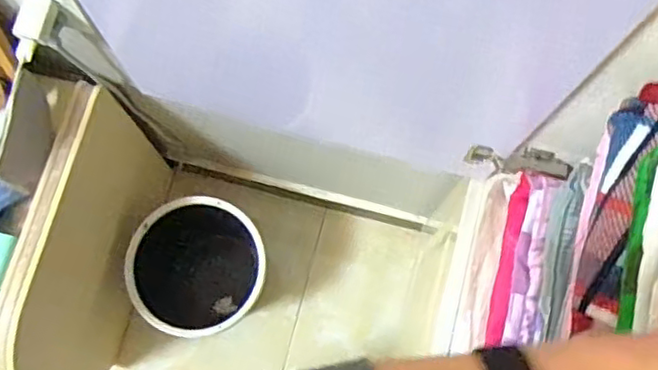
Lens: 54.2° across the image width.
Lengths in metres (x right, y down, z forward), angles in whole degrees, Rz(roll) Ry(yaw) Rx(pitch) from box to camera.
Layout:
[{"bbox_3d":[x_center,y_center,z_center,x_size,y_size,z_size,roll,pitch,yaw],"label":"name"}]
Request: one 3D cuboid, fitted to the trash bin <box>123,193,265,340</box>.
[{"bbox_3d":[-0.239,0.173,1.273,0.233,0.322,0.237,0,76,-1],"label":"trash bin"}]

